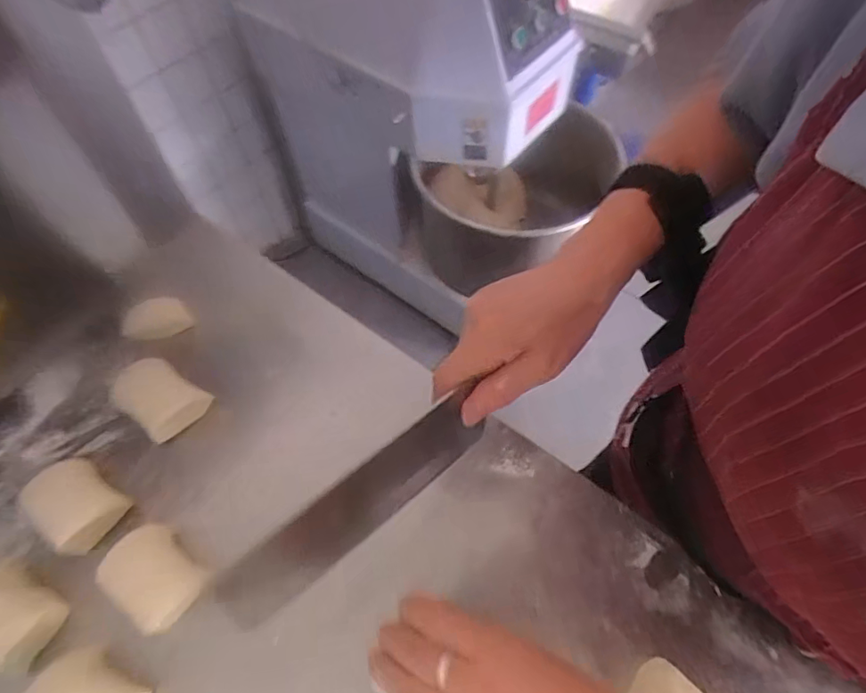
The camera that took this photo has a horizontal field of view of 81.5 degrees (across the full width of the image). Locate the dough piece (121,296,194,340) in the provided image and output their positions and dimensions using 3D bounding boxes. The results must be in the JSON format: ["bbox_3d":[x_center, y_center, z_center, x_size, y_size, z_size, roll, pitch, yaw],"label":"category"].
[{"bbox_3d":[-0.266,-0.026,0.481,0.059,0.034,0.023,-19,62,-10],"label":"dough piece"}]

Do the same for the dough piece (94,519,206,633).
[{"bbox_3d":[-0.198,0.166,0.361,0.068,0.051,0.051,34,66,19],"label":"dough piece"}]

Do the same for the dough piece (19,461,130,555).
[{"bbox_3d":[-0.278,0.121,0.390,0.068,0.044,0.050,33,66,18],"label":"dough piece"}]

